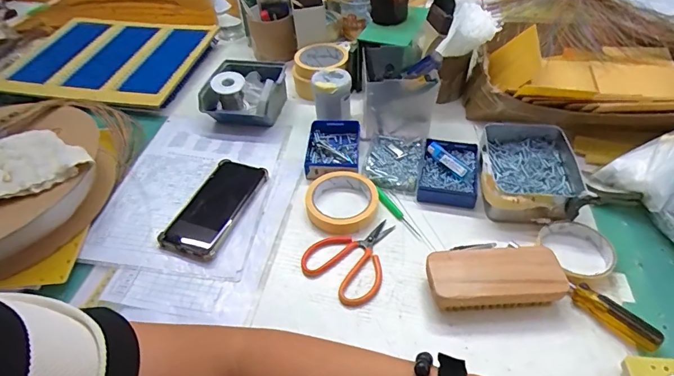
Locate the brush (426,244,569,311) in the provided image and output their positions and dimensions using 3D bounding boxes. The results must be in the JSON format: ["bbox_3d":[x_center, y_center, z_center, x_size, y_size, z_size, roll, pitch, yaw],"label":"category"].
[{"bbox_3d":[0.169,0.098,0.466,0.137,0.032,0.061,-4,45,1],"label":"brush"}]

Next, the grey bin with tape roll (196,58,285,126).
[{"bbox_3d":[-0.155,-0.160,0.727,0.115,0.074,0.131,6,46,11],"label":"grey bin with tape roll"}]

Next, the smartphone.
[{"bbox_3d":[-0.169,0.024,0.595,0.082,0.009,0.170,13,48,17],"label":"smartphone"}]

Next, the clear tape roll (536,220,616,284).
[{"bbox_3d":[0.285,0.074,0.498,0.078,0.021,0.084,-2,45,2],"label":"clear tape roll"}]

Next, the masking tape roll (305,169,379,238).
[{"bbox_3d":[0.006,0.017,0.570,0.095,0.018,0.102,-2,45,2],"label":"masking tape roll"}]

